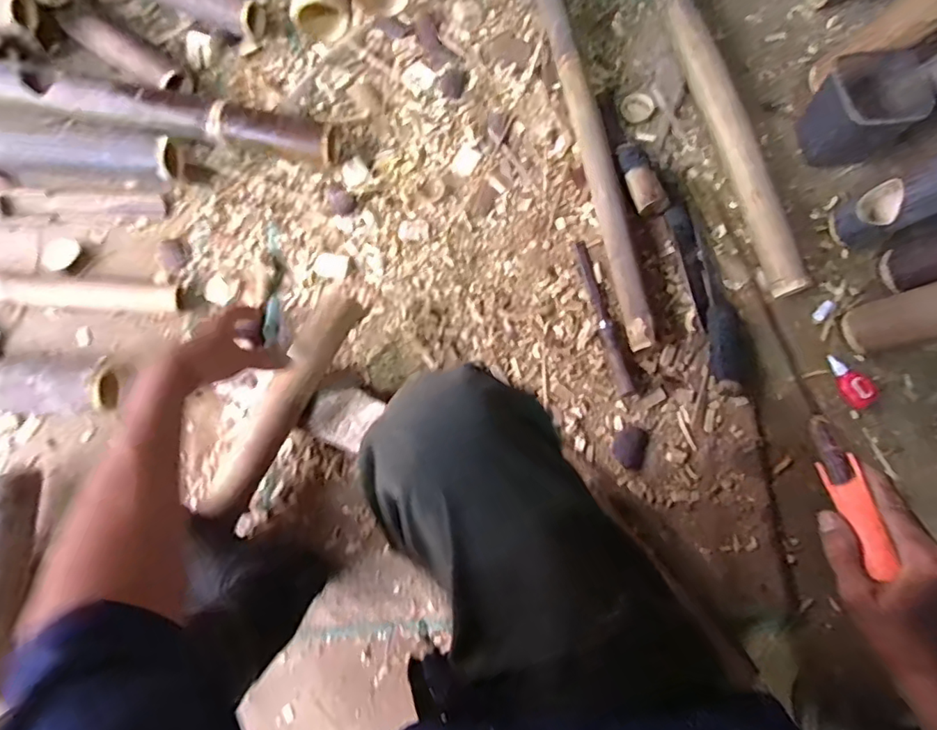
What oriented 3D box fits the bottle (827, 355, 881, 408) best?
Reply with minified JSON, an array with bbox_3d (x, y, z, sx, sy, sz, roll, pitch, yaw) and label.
[{"bbox_3d":[0.530,0.022,0.756,0.038,0.020,0.080,-23,76,-6],"label":"bottle"}]

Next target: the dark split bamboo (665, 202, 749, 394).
[{"bbox_3d":[0.347,-0.099,0.777,0.063,0.032,0.279,-8,75,-6],"label":"dark split bamboo"}]

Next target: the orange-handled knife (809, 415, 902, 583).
[{"bbox_3d":[0.318,0.105,0.459,0.019,0.024,0.133,0,52,0],"label":"orange-handled knife"}]

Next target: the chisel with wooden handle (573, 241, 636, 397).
[{"bbox_3d":[0.192,-0.071,0.774,0.023,0.018,0.235,-12,76,-7],"label":"chisel with wooden handle"}]

